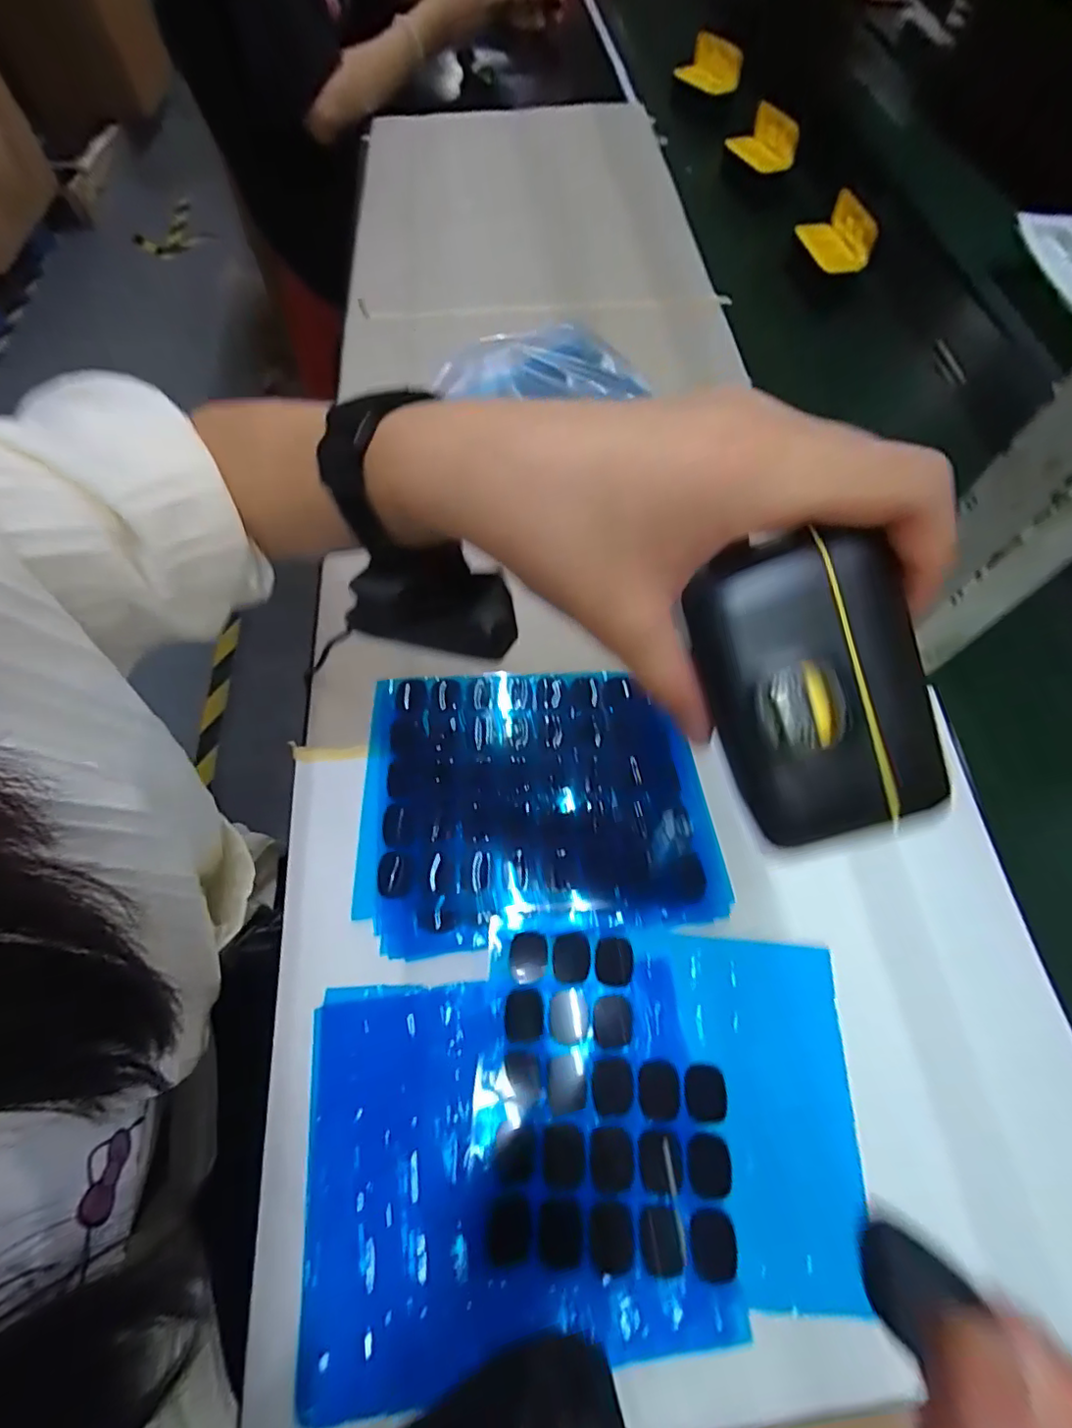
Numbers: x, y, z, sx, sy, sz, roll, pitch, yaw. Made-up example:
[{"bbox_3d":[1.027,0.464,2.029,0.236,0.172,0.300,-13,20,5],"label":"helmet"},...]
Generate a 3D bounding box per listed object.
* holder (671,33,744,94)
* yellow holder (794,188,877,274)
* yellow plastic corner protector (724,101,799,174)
[{"bbox_3d":[0.226,-0.839,0.742,0.082,0.046,0.029,13,54,-11],"label":"holder"},{"bbox_3d":[0.307,-0.482,0.580,0.046,0.043,0.084,-34,69,-15],"label":"yellow holder"},{"bbox_3d":[0.260,-0.661,0.658,0.032,0.044,0.083,-26,67,-12],"label":"yellow plastic corner protector"}]

